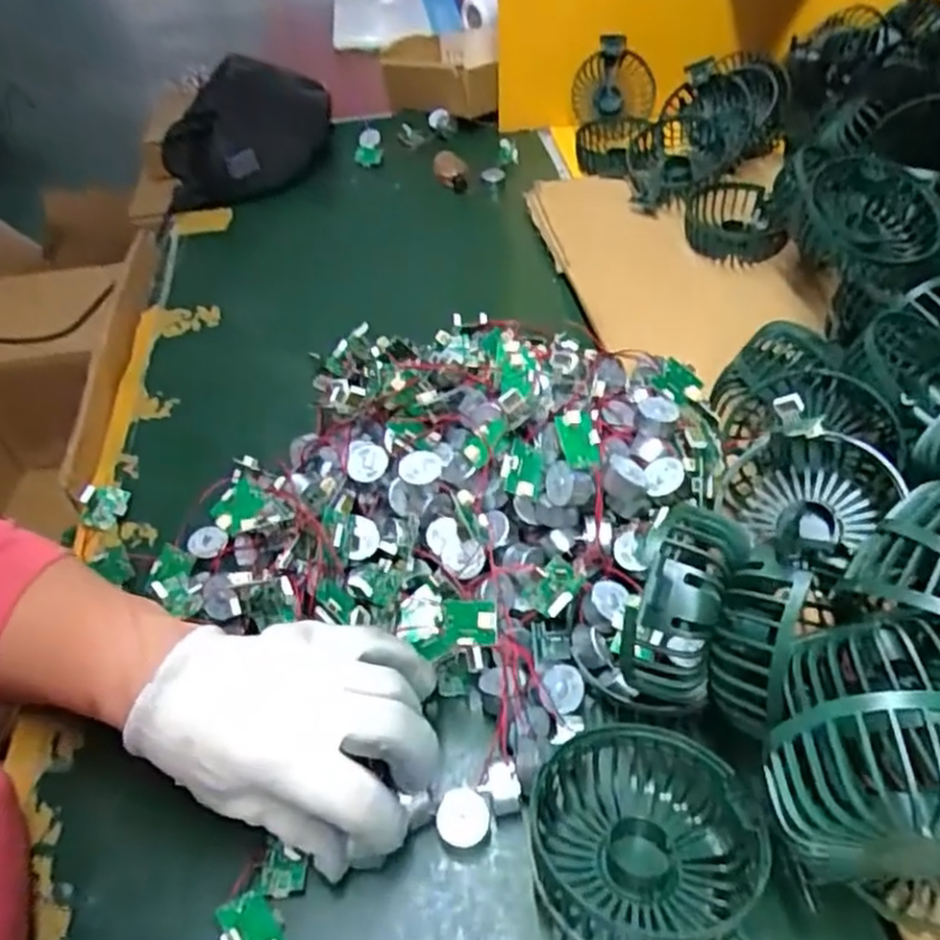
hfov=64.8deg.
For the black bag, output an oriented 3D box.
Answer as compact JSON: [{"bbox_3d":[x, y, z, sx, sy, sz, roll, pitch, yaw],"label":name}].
[{"bbox_3d":[-0.240,-0.369,0.803,0.174,0.087,0.172,-10,46,-5],"label":"black bag"}]

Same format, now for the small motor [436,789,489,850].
[{"bbox_3d":[-0.003,0.155,0.329,0.022,0.010,0.023,-2,46,2],"label":"small motor"}]

